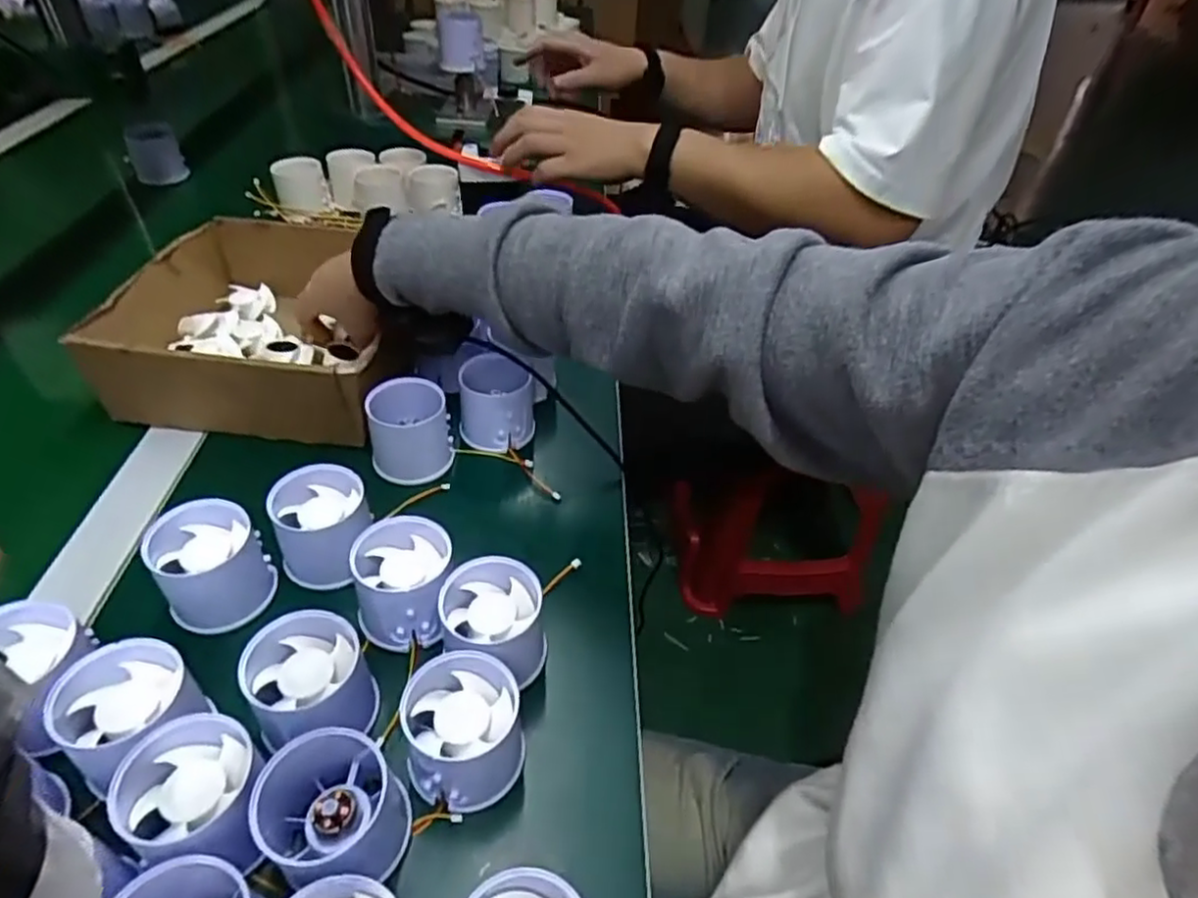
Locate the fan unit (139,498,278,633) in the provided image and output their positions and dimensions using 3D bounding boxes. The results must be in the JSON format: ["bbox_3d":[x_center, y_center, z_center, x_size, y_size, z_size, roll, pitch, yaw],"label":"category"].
[{"bbox_3d":[-0.212,0.063,0.377,0.052,0.050,0.050,-25,50,-29],"label":"fan unit"}]

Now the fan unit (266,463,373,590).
[{"bbox_3d":[-0.161,0.045,0.401,0.051,0.046,0.051,-17,47,-23],"label":"fan unit"}]

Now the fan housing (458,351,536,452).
[{"bbox_3d":[-0.075,-0.034,0.493,0.057,0.057,0.046,-7,44,-13],"label":"fan housing"}]

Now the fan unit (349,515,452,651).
[{"bbox_3d":[-0.107,0.072,0.375,0.050,0.048,0.050,-3,43,-10],"label":"fan unit"}]

